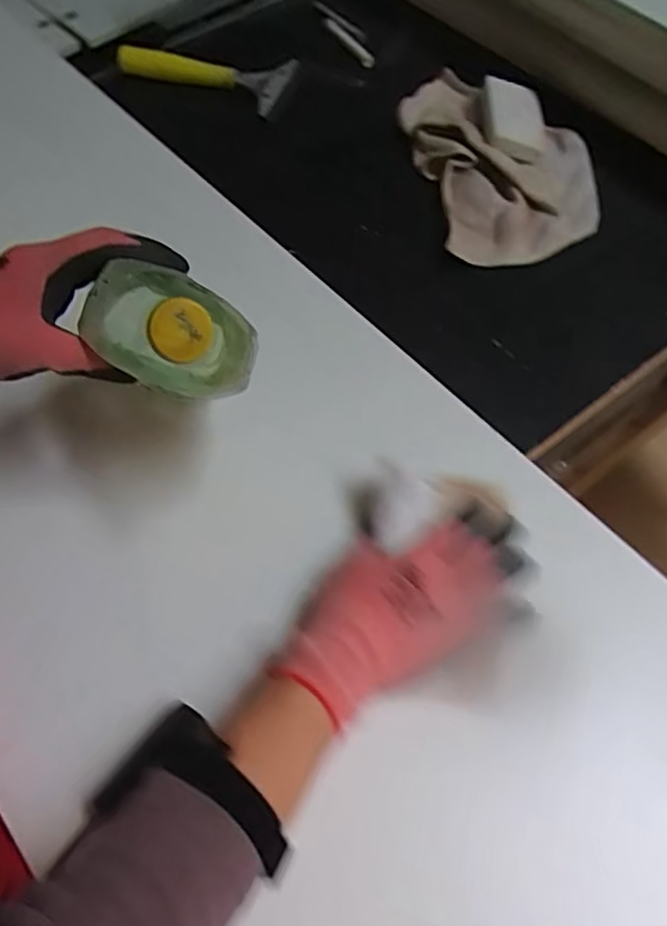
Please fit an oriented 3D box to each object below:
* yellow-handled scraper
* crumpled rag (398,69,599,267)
[{"bbox_3d":[-0.149,-0.461,0.752,0.210,0.042,0.088,21,65,14],"label":"yellow-handled scraper"},{"bbox_3d":[0.170,-0.323,0.663,0.181,0.041,0.279,-9,62,-3],"label":"crumpled rag"}]

